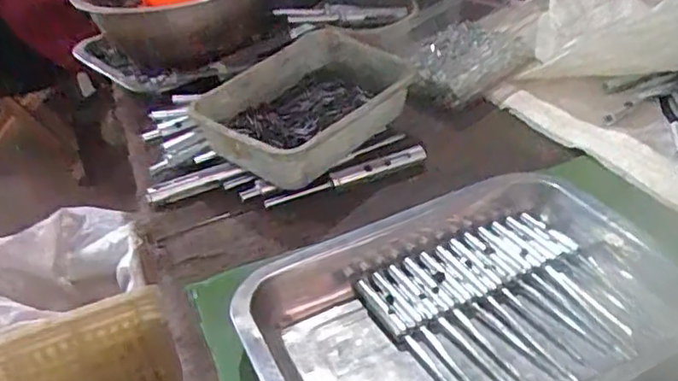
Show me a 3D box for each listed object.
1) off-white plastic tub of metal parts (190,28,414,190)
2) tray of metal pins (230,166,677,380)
[{"bbox_3d":[-0.022,-0.073,0.559,0.186,0.058,0.144,-32,45,-27],"label":"off-white plastic tub of metal parts"},{"bbox_3d":[0.087,0.072,0.377,0.275,0.038,0.187,-22,41,-17],"label":"tray of metal pins"}]

